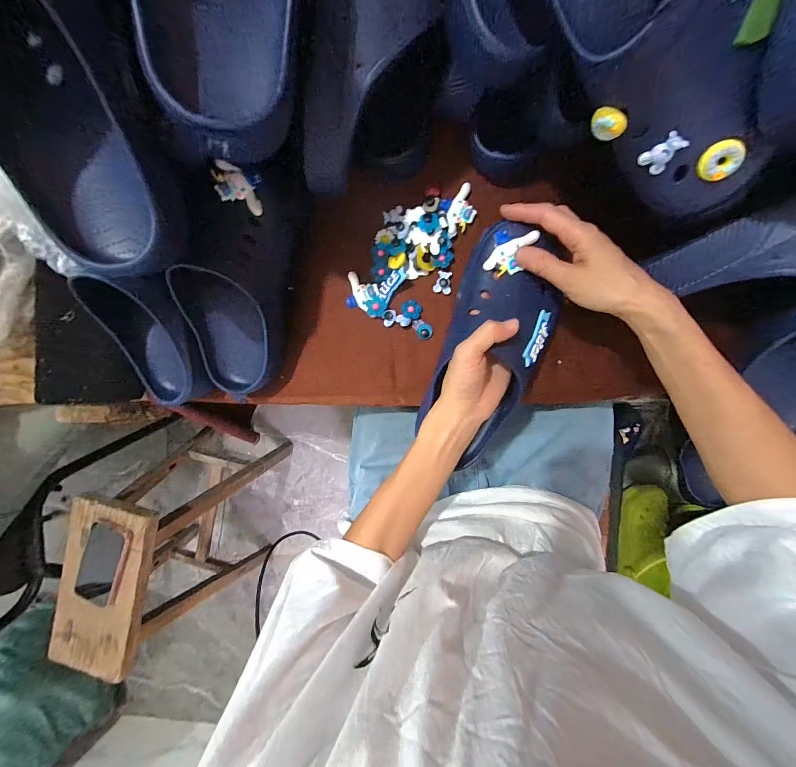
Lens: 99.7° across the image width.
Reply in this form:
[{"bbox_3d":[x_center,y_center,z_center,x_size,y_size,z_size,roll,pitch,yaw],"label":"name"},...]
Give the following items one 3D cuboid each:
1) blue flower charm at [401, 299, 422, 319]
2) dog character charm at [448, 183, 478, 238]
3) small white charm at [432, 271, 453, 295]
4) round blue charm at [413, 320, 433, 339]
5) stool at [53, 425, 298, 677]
[{"bbox_3d":[0.016,-0.090,0.406,0.024,0.004,0.023,0,94,6],"label":"blue flower charm"},{"bbox_3d":[0.075,-0.200,0.391,0.031,0.006,0.060,30,97,3],"label":"dog character charm"},{"bbox_3d":[0.054,-0.120,0.400,0.021,0.004,0.026,8,95,6],"label":"small white charm"},{"bbox_3d":[0.031,-0.066,0.406,0.019,0.006,0.026,-29,91,8],"label":"round blue charm"},{"bbox_3d":[-0.563,0.377,0.884,0.280,0.475,0.387,15,96,5],"label":"stool"}]

